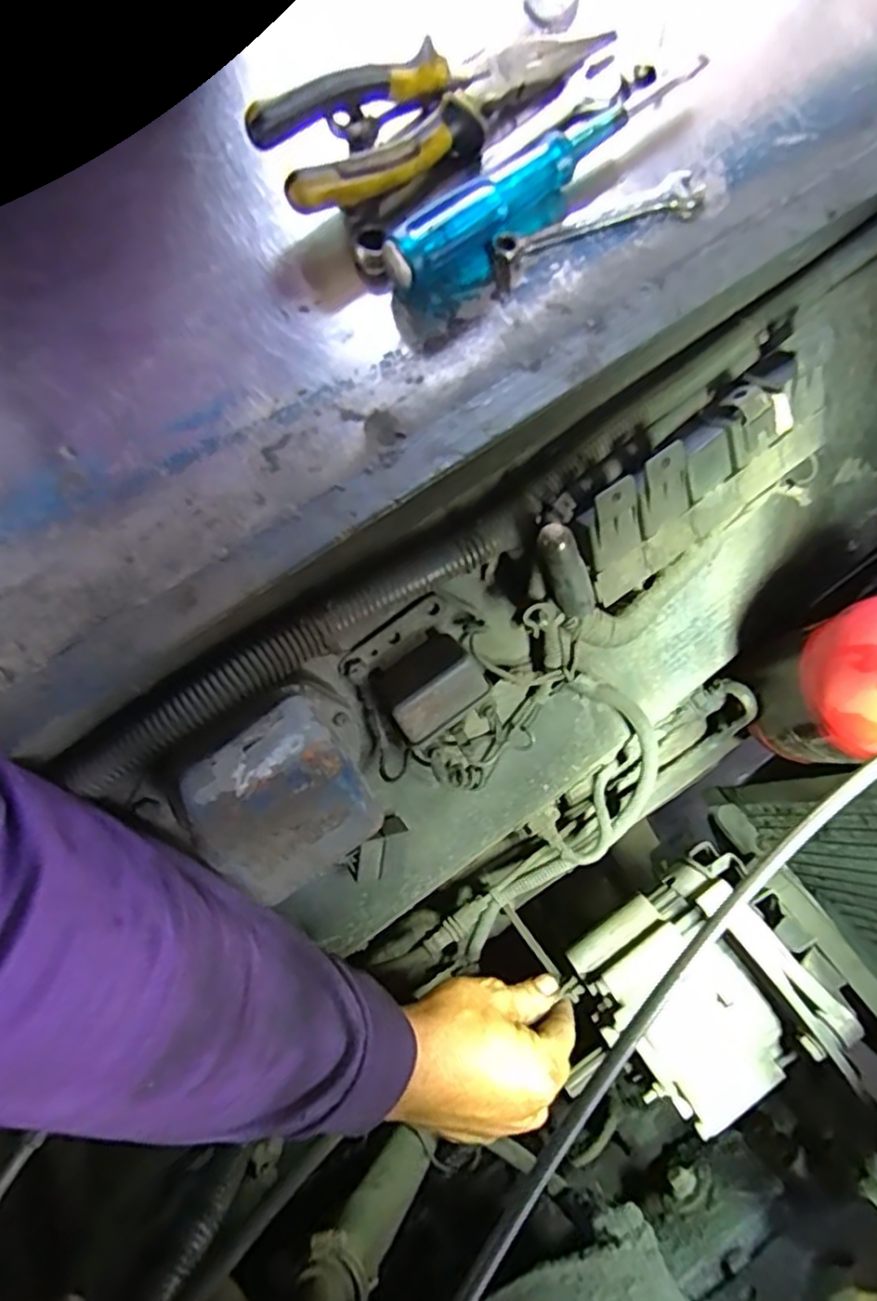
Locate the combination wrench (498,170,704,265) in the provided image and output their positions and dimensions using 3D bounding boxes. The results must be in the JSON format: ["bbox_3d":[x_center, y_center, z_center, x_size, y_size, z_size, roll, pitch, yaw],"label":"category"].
[{"bbox_3d":[0.081,-0.208,0.325,0.111,0.007,0.022,-25,74,-7],"label":"combination wrench"}]

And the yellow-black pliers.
[{"bbox_3d":[-0.001,-0.263,0.318,0.177,0.033,0.048,-36,76,-10],"label":"yellow-black pliers"}]

